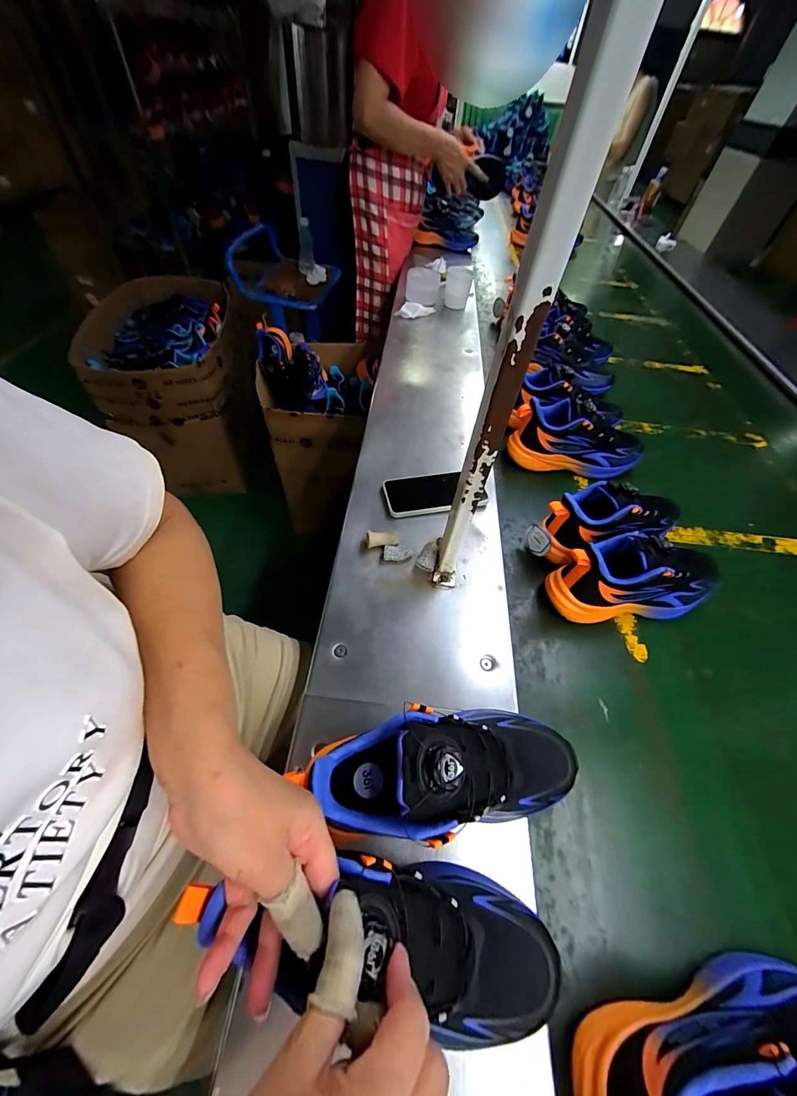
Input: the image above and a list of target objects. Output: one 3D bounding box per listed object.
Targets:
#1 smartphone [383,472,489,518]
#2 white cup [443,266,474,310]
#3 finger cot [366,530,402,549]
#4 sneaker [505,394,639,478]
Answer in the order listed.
[{"bbox_3d":[0.057,-0.090,0.583,0.157,0.018,0.077,-8,49,-10],"label":"smartphone"},{"bbox_3d":[0.171,-0.750,1.042,0.077,0.079,0.082,11,52,6],"label":"white cup"},{"bbox_3d":[-0.021,-0.012,0.521,0.049,0.020,0.024,-6,56,-9],"label":"finger cot"},{"bbox_3d":[0.323,-0.200,0.651,0.237,0.105,0.095,13,52,7],"label":"sneaker"}]

